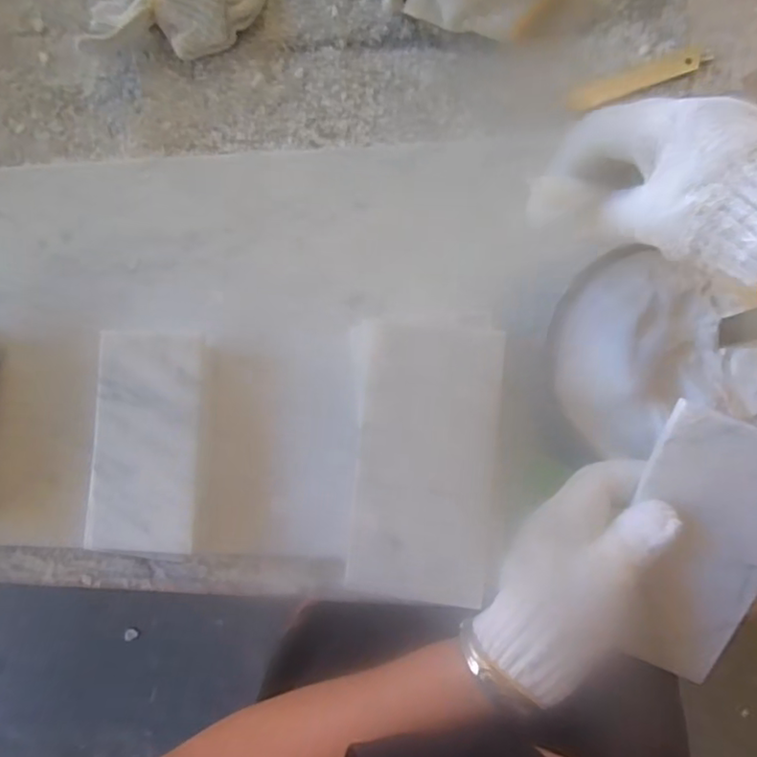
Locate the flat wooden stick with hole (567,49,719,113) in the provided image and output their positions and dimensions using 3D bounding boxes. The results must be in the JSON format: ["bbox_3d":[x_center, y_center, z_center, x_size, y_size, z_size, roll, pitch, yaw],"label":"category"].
[{"bbox_3d":[0.189,-0.217,0.421,0.101,0.004,0.019,-18,85,6],"label":"flat wooden stick with hole"}]

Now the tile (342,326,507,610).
[{"bbox_3d":[0.026,0.047,0.327,0.076,0.013,0.151,5,88,8],"label":"tile"}]

